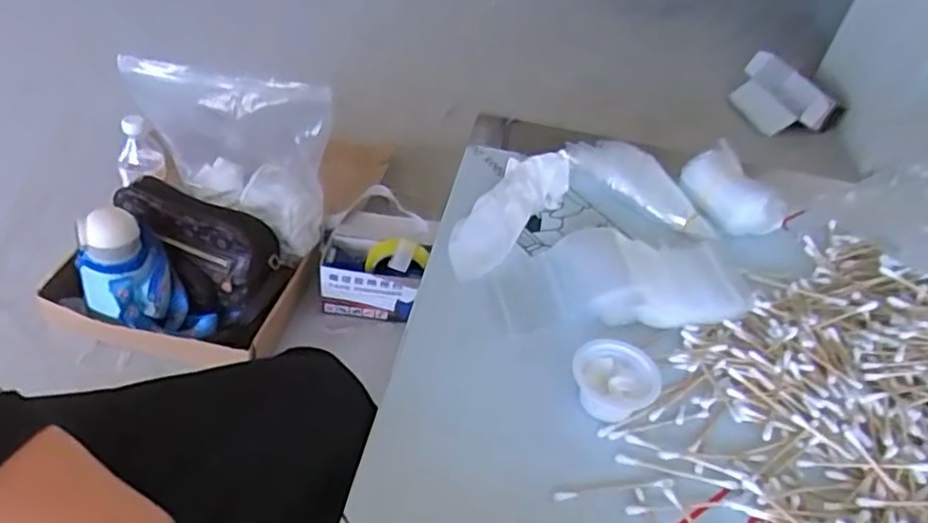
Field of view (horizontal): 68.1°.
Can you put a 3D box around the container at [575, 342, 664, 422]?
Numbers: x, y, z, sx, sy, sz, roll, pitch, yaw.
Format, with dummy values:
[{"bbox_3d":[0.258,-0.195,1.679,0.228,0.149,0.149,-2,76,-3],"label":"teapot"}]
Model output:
[{"bbox_3d":[0.096,0.076,0.442,0.051,0.026,0.048,5,42,-5],"label":"container"}]

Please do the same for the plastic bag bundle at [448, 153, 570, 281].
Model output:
[{"bbox_3d":[0.035,-0.043,0.555,0.042,0.034,0.136,31,46,22],"label":"plastic bag bundle"}]

